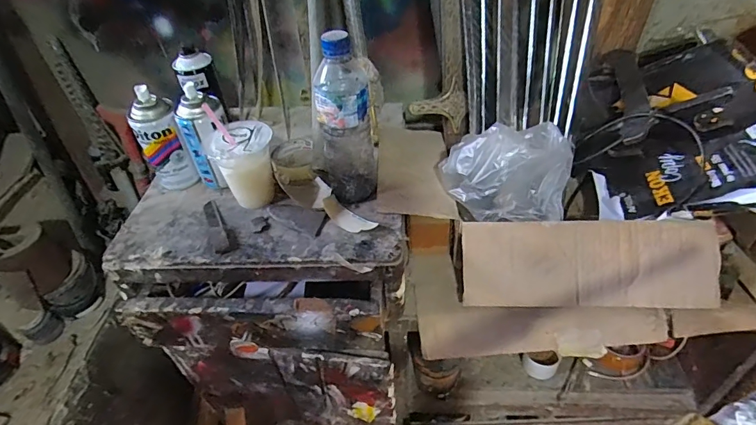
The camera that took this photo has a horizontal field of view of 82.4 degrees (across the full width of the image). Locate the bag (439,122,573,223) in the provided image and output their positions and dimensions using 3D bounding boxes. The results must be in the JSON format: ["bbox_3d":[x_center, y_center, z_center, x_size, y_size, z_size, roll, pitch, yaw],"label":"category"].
[{"bbox_3d":[0.176,-0.054,0.574,0.164,0.102,0.102,-7,45,-2],"label":"bag"}]

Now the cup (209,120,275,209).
[{"bbox_3d":[-0.181,-0.066,0.603,0.082,0.097,0.077,-22,47,-16],"label":"cup"}]

